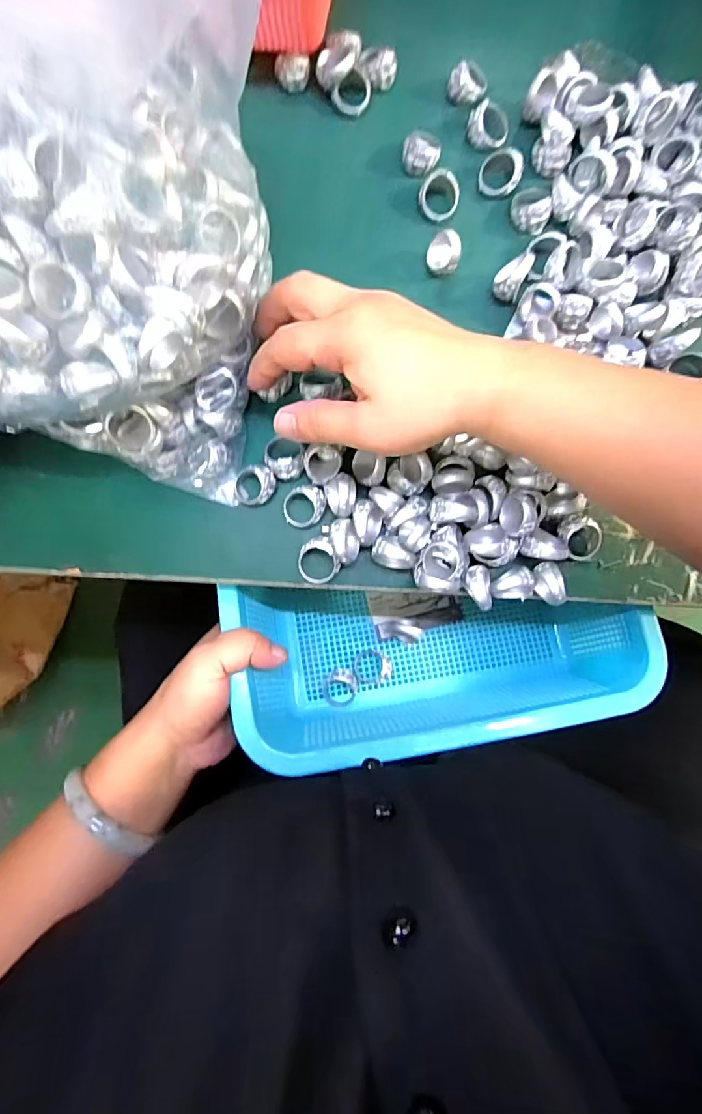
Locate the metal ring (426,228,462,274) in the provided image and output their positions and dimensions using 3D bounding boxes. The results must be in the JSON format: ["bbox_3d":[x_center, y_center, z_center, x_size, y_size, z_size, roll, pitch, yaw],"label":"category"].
[{"bbox_3d":[0.056,-0.182,0.301,0.019,0.026,0.014,20,84,-1],"label":"metal ring"}]

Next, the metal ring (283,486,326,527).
[{"bbox_3d":[-0.027,-0.029,0.289,0.024,0.013,0.023,0,85,-3],"label":"metal ring"}]

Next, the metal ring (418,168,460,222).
[{"bbox_3d":[0.054,-0.222,0.310,0.025,0.015,0.024,0,85,-3],"label":"metal ring"}]

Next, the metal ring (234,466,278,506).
[{"bbox_3d":[-0.055,-0.041,0.289,0.023,0.016,0.021,0,85,-3],"label":"metal ring"}]

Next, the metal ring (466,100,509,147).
[{"bbox_3d":[0.088,-0.273,0.318,0.026,0.018,0.023,-35,88,-5],"label":"metal ring"}]

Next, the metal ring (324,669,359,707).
[{"bbox_3d":[-0.007,0.094,0.363,0.023,0.008,0.026,25,84,0],"label":"metal ring"}]

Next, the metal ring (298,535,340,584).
[{"bbox_3d":[-0.018,0.003,0.285,0.023,0.007,0.028,26,117,6],"label":"metal ring"}]

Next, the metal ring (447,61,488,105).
[{"bbox_3d":[0.075,-0.303,0.322,0.024,0.016,0.022,0,85,-3],"label":"metal ring"}]

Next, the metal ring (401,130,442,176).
[{"bbox_3d":[0.044,-0.252,0.316,0.022,0.018,0.021,0,85,-3],"label":"metal ring"}]

